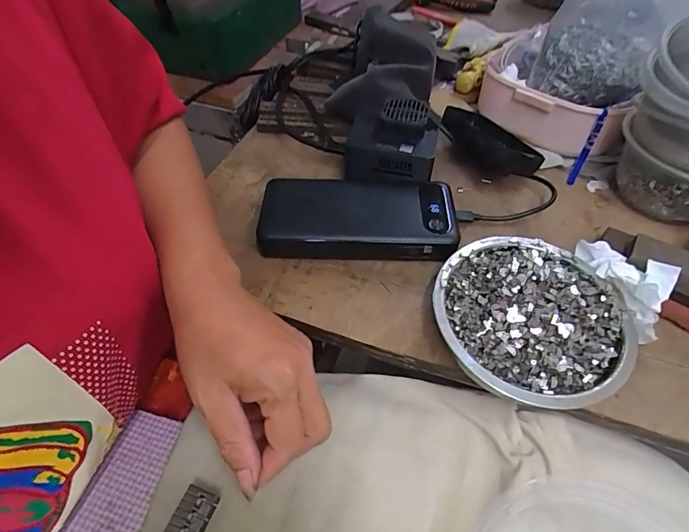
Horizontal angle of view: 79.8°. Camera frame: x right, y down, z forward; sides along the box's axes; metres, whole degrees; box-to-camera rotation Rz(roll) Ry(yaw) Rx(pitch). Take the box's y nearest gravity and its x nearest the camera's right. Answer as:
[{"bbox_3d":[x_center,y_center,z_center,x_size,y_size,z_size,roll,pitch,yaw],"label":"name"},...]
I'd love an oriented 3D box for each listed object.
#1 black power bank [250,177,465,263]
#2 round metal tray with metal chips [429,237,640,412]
[{"bbox_3d":[0.010,-0.039,0.335,0.151,0.023,0.073,2,51,1],"label":"black power bank"},{"bbox_3d":[0.120,0.036,0.274,0.117,0.031,0.117,0,51,0],"label":"round metal tray with metal chips"}]

